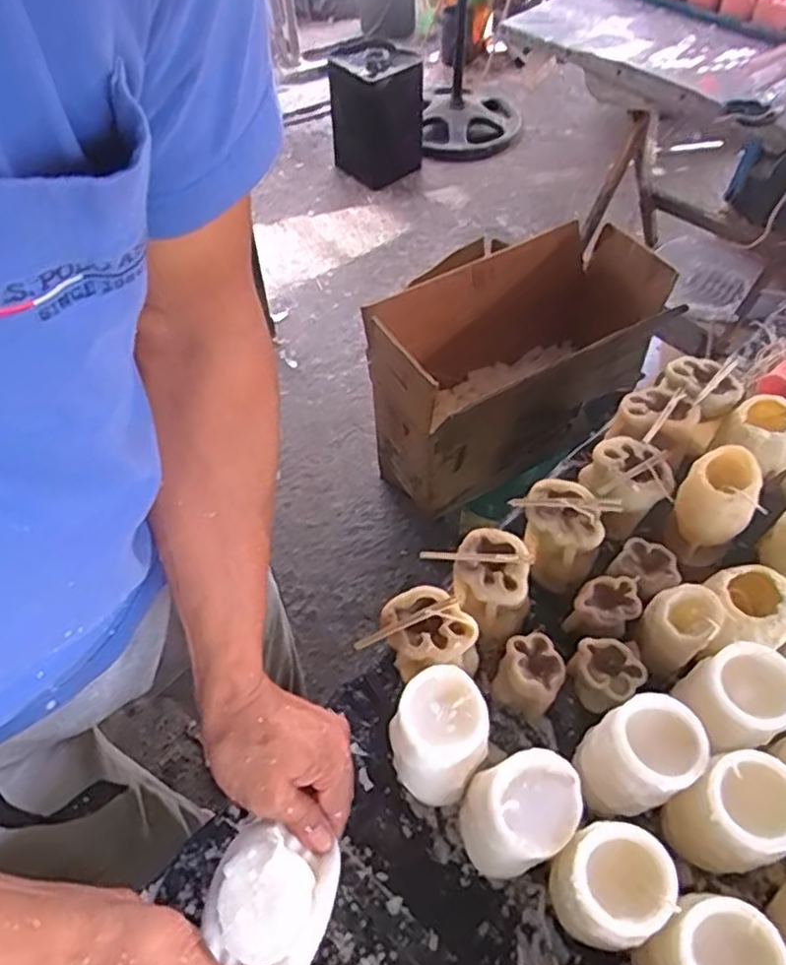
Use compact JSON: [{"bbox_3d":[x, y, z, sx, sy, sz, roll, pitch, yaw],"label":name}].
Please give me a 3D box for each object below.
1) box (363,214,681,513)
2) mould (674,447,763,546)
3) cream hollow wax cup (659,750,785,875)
[{"bbox_3d":[0.193,-0.214,1.157,0.474,0.281,0.264,-33,59,-21],"label":"box"},{"bbox_3d":[0.285,0.013,0.605,0.060,0.057,0.069,33,60,23],"label":"mould"},{"bbox_3d":[0.226,0.222,0.462,0.058,0.086,0.059,-1,53,1],"label":"cream hollow wax cup"}]

